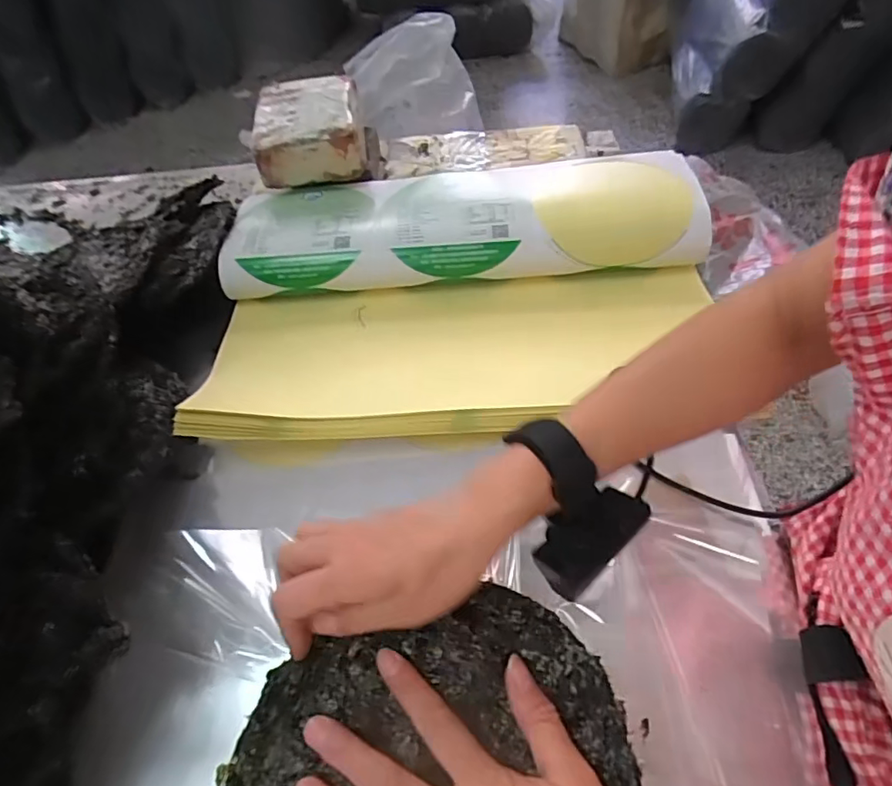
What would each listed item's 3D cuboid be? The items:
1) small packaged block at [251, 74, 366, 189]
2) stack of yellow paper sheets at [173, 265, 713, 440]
[{"bbox_3d":[-0.154,-0.296,0.611,0.114,0.069,0.124,-8,55,0],"label":"small packaged block"},{"bbox_3d":[0.010,-0.044,0.499,0.468,0.047,0.188,-4,55,2],"label":"stack of yellow paper sheets"}]

